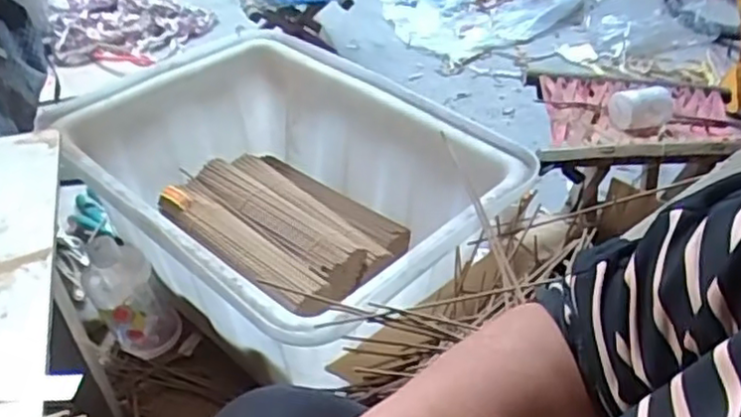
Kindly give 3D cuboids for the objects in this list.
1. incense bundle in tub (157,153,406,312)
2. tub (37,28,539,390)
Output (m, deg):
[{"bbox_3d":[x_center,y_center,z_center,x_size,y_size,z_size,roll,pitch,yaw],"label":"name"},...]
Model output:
[{"bbox_3d":[-0.128,0.020,1.060,0.345,0.079,0.269,30,48,30],"label":"incense bundle in tub"},{"bbox_3d":[-0.119,-0.027,0.992,0.455,0.217,0.600,-32,50,-33],"label":"tub"}]

